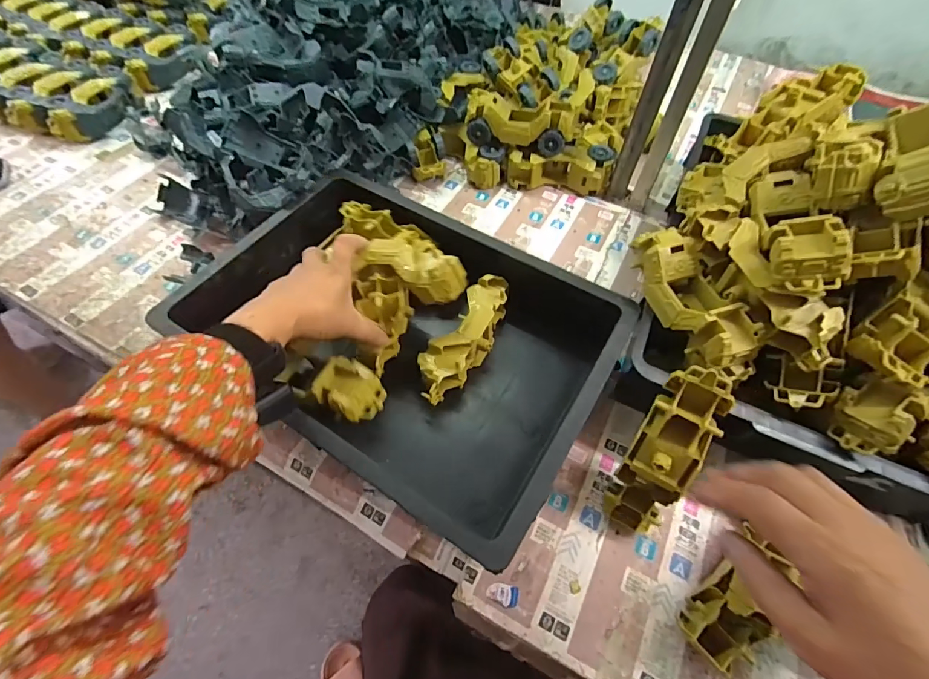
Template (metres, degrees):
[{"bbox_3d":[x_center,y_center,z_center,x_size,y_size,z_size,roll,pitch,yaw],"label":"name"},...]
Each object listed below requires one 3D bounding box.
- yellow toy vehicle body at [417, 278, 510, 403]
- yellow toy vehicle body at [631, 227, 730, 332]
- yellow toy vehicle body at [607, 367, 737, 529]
[{"bbox_3d":[0.002,0.002,0.522,0.053,0.062,0.173,27,62,14],"label":"yellow toy vehicle body"},{"bbox_3d":[0.220,-0.058,0.449,0.054,0.047,0.113,-14,60,-10],"label":"yellow toy vehicle body"},{"bbox_3d":[0.186,0.107,0.410,0.056,0.180,0.047,24,23,12],"label":"yellow toy vehicle body"}]

